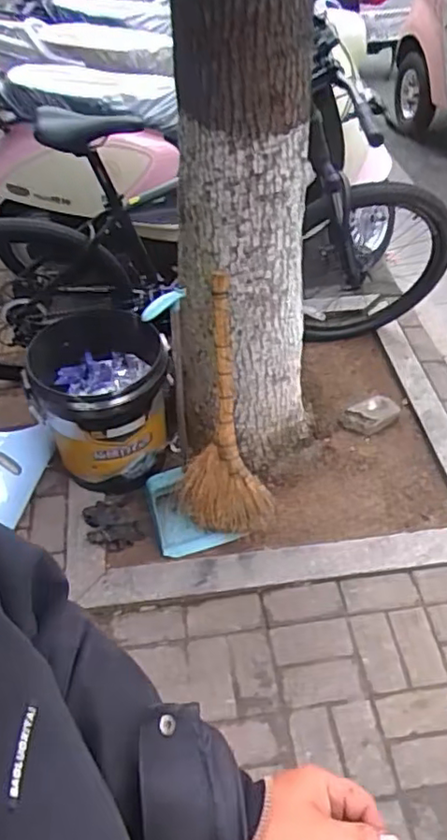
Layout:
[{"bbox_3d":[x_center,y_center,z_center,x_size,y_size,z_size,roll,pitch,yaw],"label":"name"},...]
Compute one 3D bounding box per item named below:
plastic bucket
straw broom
[{"bbox_3d":[-0.353,-0.049,1.827,0.359,0.417,0.438,-11,46,-9],"label":"plastic bucket"},{"bbox_3d":[-0.009,-0.019,1.629,0.236,0.695,0.109,-6,20,-8],"label":"straw broom"}]

